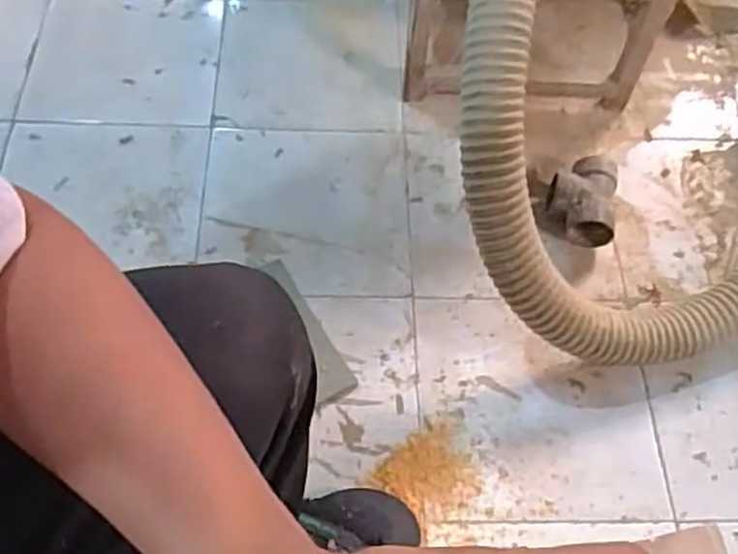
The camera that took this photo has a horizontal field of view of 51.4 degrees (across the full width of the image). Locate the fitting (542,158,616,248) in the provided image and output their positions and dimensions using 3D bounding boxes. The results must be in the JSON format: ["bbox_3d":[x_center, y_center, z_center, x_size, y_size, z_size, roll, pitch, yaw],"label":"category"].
[{"bbox_3d":[0.305,-0.111,1.099,0.100,0.065,0.121,14,59,5],"label":"fitting"}]

